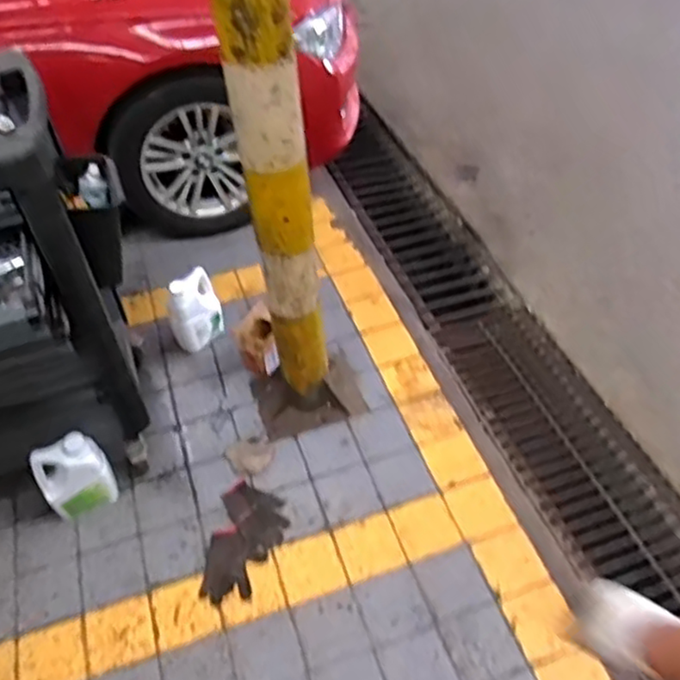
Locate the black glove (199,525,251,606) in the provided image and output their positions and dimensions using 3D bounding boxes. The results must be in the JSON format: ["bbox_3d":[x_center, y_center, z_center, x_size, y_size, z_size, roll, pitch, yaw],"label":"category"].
[{"bbox_3d":[-0.277,0.542,1.594,0.114,0.018,0.175,-8,48,-4],"label":"black glove"}]

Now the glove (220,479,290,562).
[{"bbox_3d":[-0.206,0.446,1.672,0.130,0.020,0.209,-23,51,-17],"label":"glove"}]

